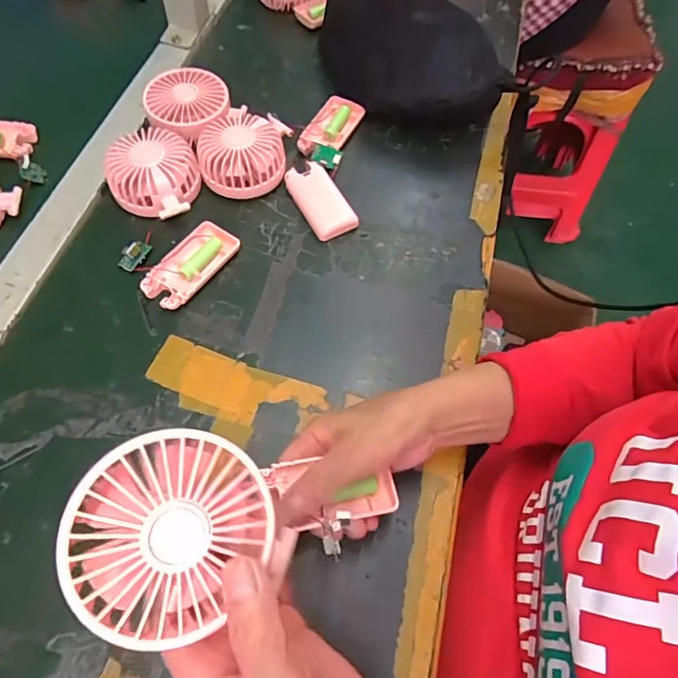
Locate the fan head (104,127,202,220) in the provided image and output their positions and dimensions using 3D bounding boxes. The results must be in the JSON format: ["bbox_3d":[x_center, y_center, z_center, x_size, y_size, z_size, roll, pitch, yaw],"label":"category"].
[{"bbox_3d":[-0.179,-0.164,0.485,0.081,0.040,0.079,2,63,-3],"label":"fan head"}]

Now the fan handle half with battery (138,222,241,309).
[{"bbox_3d":[-0.137,-0.068,0.461,0.043,0.017,0.094,33,65,12],"label":"fan handle half with battery"}]

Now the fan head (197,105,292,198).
[{"bbox_3d":[-0.097,-0.197,0.516,0.086,0.049,0.102,12,62,2],"label":"fan head"}]

